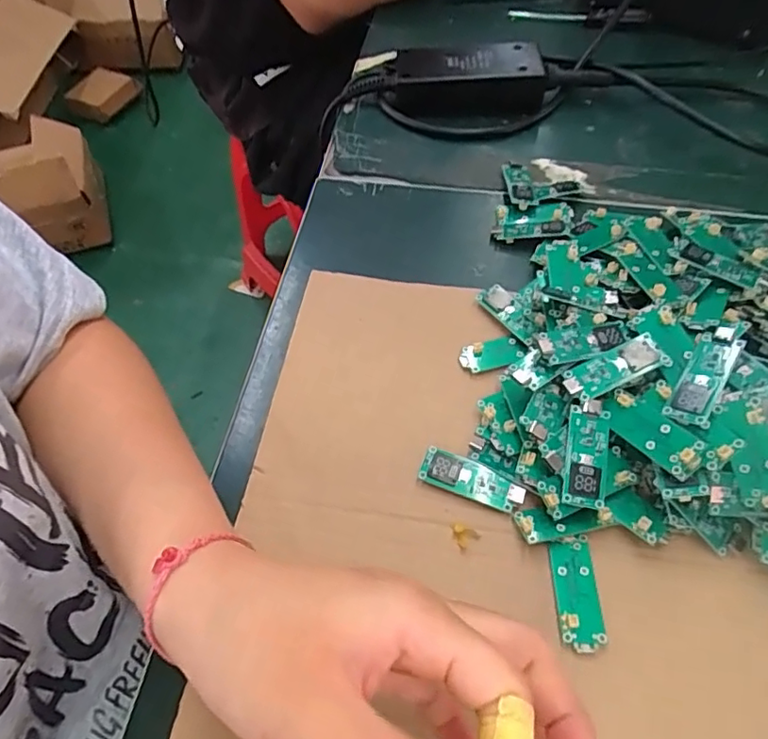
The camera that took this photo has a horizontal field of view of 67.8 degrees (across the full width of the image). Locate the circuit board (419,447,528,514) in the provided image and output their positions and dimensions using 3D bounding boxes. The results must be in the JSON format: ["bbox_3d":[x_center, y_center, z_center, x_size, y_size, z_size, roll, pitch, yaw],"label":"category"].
[{"bbox_3d":[0.043,0.055,0.283,0.050,0.006,0.017,21,59,15],"label":"circuit board"}]

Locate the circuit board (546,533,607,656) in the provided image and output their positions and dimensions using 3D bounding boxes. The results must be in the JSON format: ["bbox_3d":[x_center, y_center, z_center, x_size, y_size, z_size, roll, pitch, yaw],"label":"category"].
[{"bbox_3d":[0.086,0.099,0.256,0.019,0.005,0.047,0,56,2],"label":"circuit board"}]

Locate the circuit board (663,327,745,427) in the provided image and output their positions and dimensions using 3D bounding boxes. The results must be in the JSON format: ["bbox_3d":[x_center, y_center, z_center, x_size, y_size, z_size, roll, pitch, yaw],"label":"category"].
[{"bbox_3d":[0.153,0.001,0.270,0.019,0.007,0.059,17,63,43],"label":"circuit board"}]

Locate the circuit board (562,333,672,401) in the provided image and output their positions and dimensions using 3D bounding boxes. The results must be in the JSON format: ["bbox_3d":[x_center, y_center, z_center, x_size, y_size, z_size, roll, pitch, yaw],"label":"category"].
[{"bbox_3d":[0.114,-0.002,0.280,0.049,0.006,0.018,-20,58,-12],"label":"circuit board"}]

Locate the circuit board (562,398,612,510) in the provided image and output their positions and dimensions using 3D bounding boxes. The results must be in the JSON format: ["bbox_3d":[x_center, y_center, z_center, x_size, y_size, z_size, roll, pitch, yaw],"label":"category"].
[{"bbox_3d":[0.098,0.041,0.274,0.020,0.009,0.051,10,69,8],"label":"circuit board"}]

